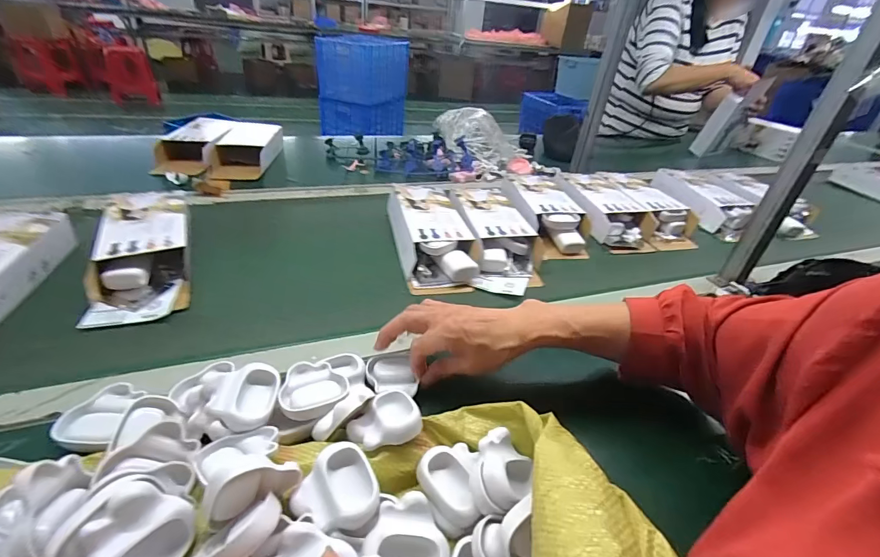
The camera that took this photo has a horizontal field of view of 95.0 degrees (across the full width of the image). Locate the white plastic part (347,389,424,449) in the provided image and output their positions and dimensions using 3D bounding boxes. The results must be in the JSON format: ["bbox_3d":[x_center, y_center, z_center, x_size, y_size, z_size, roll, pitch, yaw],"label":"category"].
[{"bbox_3d":[-0.051,0.123,0.360,0.060,0.023,0.061,5,33,-3],"label":"white plastic part"}]

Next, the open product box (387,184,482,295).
[{"bbox_3d":[-0.015,-0.076,0.657,0.115,0.055,0.244,-4,49,-17],"label":"open product box"}]

